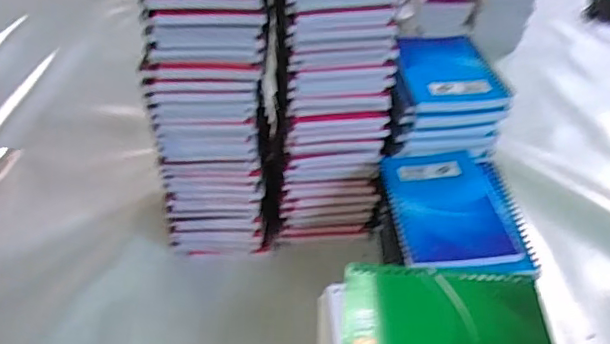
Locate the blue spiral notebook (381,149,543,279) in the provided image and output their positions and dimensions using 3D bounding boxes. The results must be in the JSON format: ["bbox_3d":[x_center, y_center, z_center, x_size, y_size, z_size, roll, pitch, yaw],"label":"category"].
[{"bbox_3d":[0.117,0.029,0.449,0.097,0.008,0.137,-1,36,1],"label":"blue spiral notebook"}]

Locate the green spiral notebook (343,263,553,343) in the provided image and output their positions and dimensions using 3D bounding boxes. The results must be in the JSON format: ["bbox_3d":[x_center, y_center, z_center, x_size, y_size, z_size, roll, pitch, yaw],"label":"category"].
[{"bbox_3d":[0.091,0.092,0.370,0.128,0.004,0.076,2,36,5],"label":"green spiral notebook"}]

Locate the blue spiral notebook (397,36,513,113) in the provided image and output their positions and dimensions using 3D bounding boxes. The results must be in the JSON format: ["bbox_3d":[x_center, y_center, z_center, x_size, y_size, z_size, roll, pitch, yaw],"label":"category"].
[{"bbox_3d":[0.127,-0.093,0.519,0.082,0.015,0.125,-5,36,-4],"label":"blue spiral notebook"}]

